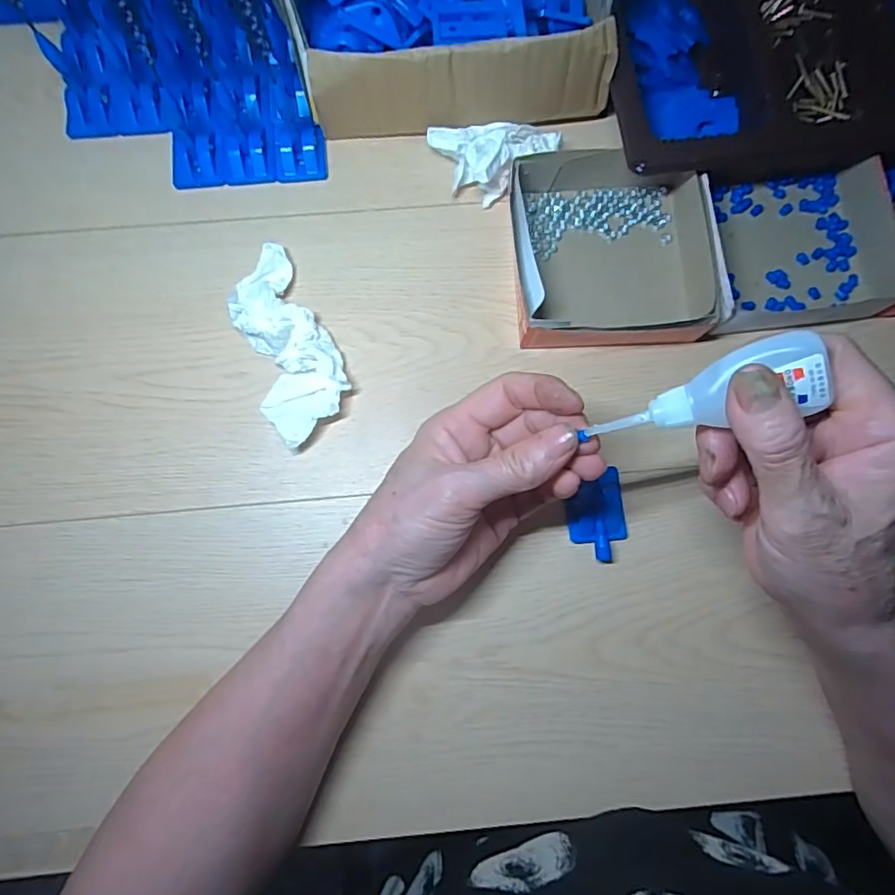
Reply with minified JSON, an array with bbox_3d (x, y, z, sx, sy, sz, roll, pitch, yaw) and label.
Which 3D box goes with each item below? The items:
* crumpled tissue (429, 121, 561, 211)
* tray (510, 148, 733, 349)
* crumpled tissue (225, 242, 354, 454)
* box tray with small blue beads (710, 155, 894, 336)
[{"bbox_3d":[0.031,-0.199,0.377,0.069,0.033,0.059,-25,81,-4],"label":"crumpled tissue"},{"bbox_3d":[0.106,-0.131,0.365,0.127,0.034,0.137,-1,80,0],"label":"tray"},{"bbox_3d":[-0.102,-0.069,0.359,0.053,0.022,0.130,-21,81,-4],"label":"crumpled tissue"},{"bbox_3d":[0.227,-0.133,0.370,0.113,0.034,0.109,-6,80,-1],"label":"box tray with small blue beads"}]

